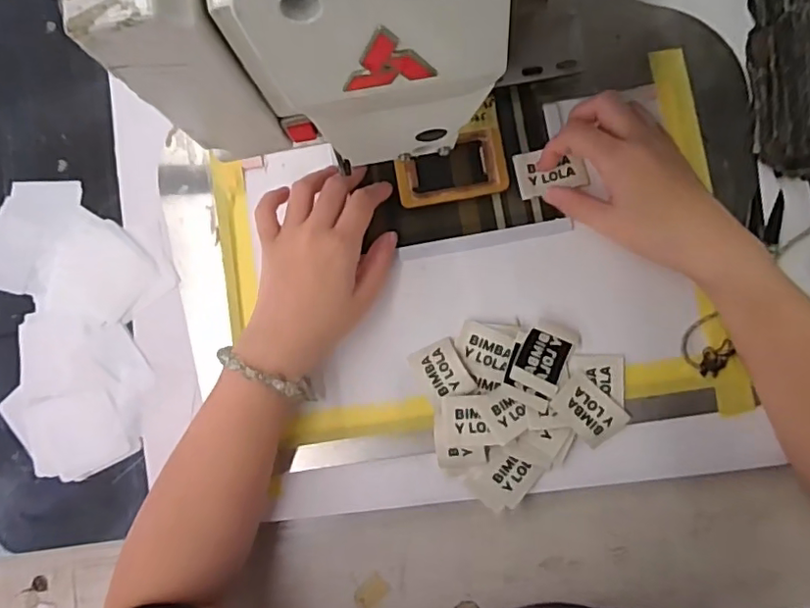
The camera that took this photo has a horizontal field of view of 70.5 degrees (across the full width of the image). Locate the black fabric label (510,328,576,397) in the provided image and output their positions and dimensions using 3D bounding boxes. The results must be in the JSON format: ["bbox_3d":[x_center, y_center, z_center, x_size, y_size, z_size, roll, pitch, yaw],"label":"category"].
[{"bbox_3d":[0.096,0.039,0.400,0.037,0.006,0.040,21,79,-1],"label":"black fabric label"}]

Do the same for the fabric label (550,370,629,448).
[{"bbox_3d":[0.127,0.074,0.398,0.046,0.007,0.035,43,80,4],"label":"fabric label"}]

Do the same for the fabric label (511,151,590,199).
[{"bbox_3d":[0.105,-0.097,0.420,0.046,0.004,0.034,-12,84,8],"label":"fabric label"}]

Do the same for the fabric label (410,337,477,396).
[{"bbox_3d":[0.027,0.047,0.406,0.032,0.006,0.043,-27,70,1],"label":"fabric label"}]

